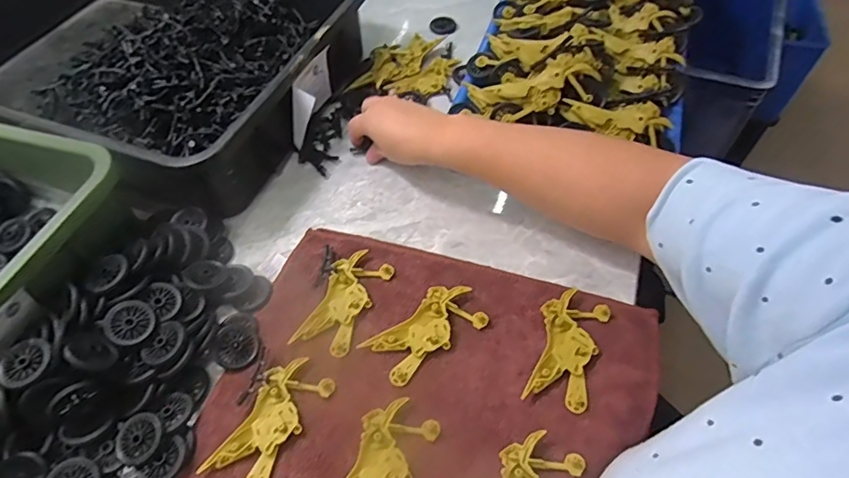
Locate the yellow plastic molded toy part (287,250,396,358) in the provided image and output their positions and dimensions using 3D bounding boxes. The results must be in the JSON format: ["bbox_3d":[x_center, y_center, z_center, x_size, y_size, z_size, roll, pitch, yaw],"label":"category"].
[{"bbox_3d":[-0.071,0.056,0.454,0.049,0.010,0.099,18,57,17],"label":"yellow plastic molded toy part"}]

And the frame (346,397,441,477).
[{"bbox_3d":[-0.034,0.168,0.365,0.051,0.010,0.100,22,58,19],"label":"frame"}]

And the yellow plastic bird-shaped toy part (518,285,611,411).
[{"bbox_3d":[0.117,0.089,0.415,0.051,0.013,0.098,19,57,17],"label":"yellow plastic bird-shaped toy part"}]

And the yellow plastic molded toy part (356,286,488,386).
[{"bbox_3d":[0.000,0.080,0.431,0.103,0.010,0.050,-33,58,-19],"label":"yellow plastic molded toy part"}]

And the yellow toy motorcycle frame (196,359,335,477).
[{"bbox_3d":[-0.119,0.142,0.390,0.049,0.010,0.099,24,59,21],"label":"yellow toy motorcycle frame"}]

